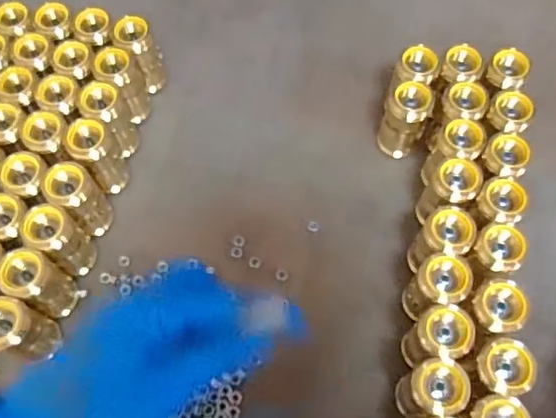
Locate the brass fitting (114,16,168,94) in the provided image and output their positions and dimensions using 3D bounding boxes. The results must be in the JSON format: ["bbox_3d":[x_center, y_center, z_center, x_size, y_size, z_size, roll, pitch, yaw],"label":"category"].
[{"bbox_3d":[-0.110,-0.126,0.449,0.028,0.056,0.026,-23,69,-8],"label":"brass fitting"}]

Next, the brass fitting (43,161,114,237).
[{"bbox_3d":[-0.142,-0.006,0.400,0.029,0.063,0.029,0,67,1],"label":"brass fitting"}]

